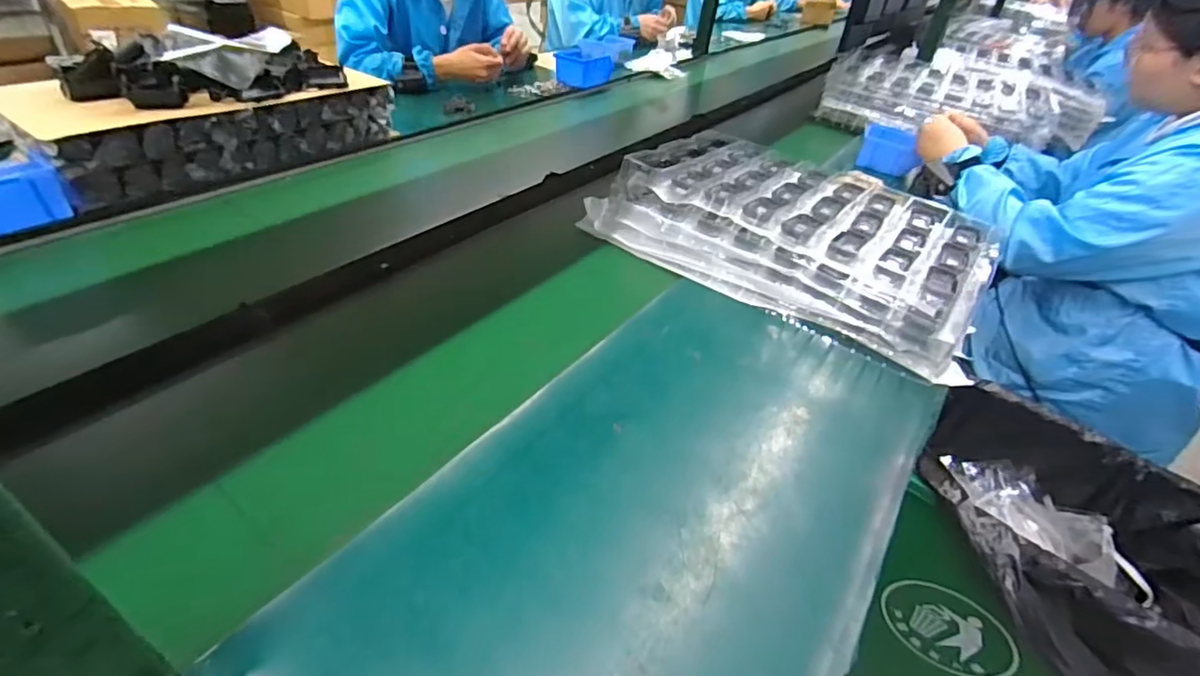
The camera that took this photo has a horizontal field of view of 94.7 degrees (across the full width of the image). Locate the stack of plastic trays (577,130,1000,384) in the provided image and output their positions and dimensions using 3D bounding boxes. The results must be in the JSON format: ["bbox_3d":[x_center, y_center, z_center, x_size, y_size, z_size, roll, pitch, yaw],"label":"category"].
[{"bbox_3d":[0.293,-0.171,0.828,0.532,0.082,0.343,31,44,27],"label":"stack of plastic trays"}]

